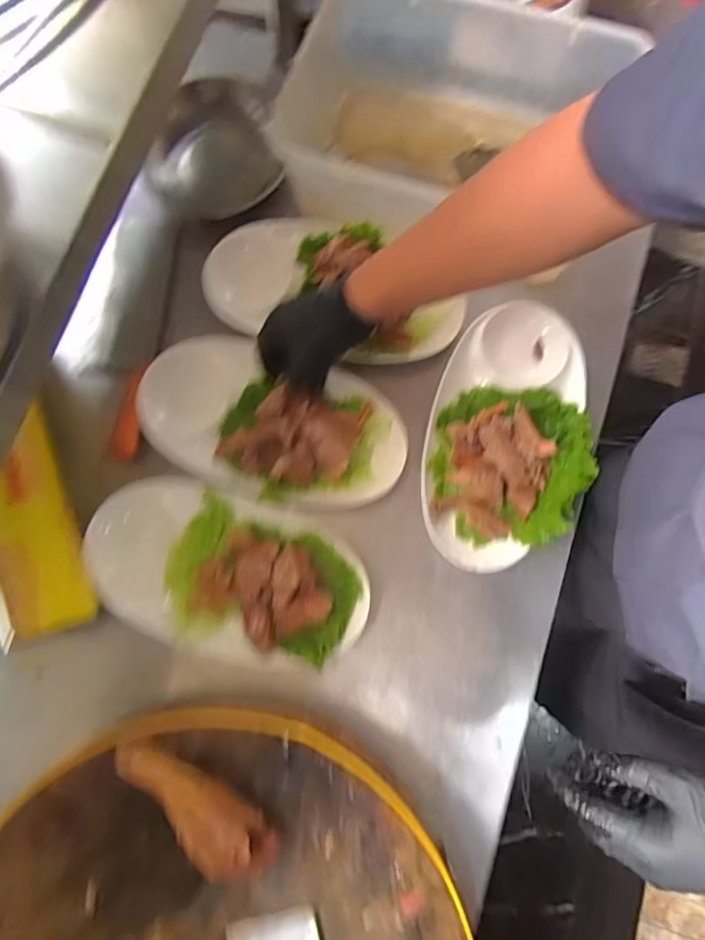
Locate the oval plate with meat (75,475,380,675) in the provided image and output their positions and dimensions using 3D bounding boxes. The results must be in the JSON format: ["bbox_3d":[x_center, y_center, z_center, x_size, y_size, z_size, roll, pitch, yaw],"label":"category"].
[{"bbox_3d":[-0.132,0.110,0.567,0.290,0.037,0.162,18,79,4],"label":"oval plate with meat"}]

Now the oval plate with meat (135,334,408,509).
[{"bbox_3d":[-0.089,-0.054,0.593,0.291,0.036,0.162,20,79,4],"label":"oval plate with meat"}]

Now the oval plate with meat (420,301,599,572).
[{"bbox_3d":[0.176,-0.037,0.596,0.180,0.055,0.289,7,78,2],"label":"oval plate with meat"}]

